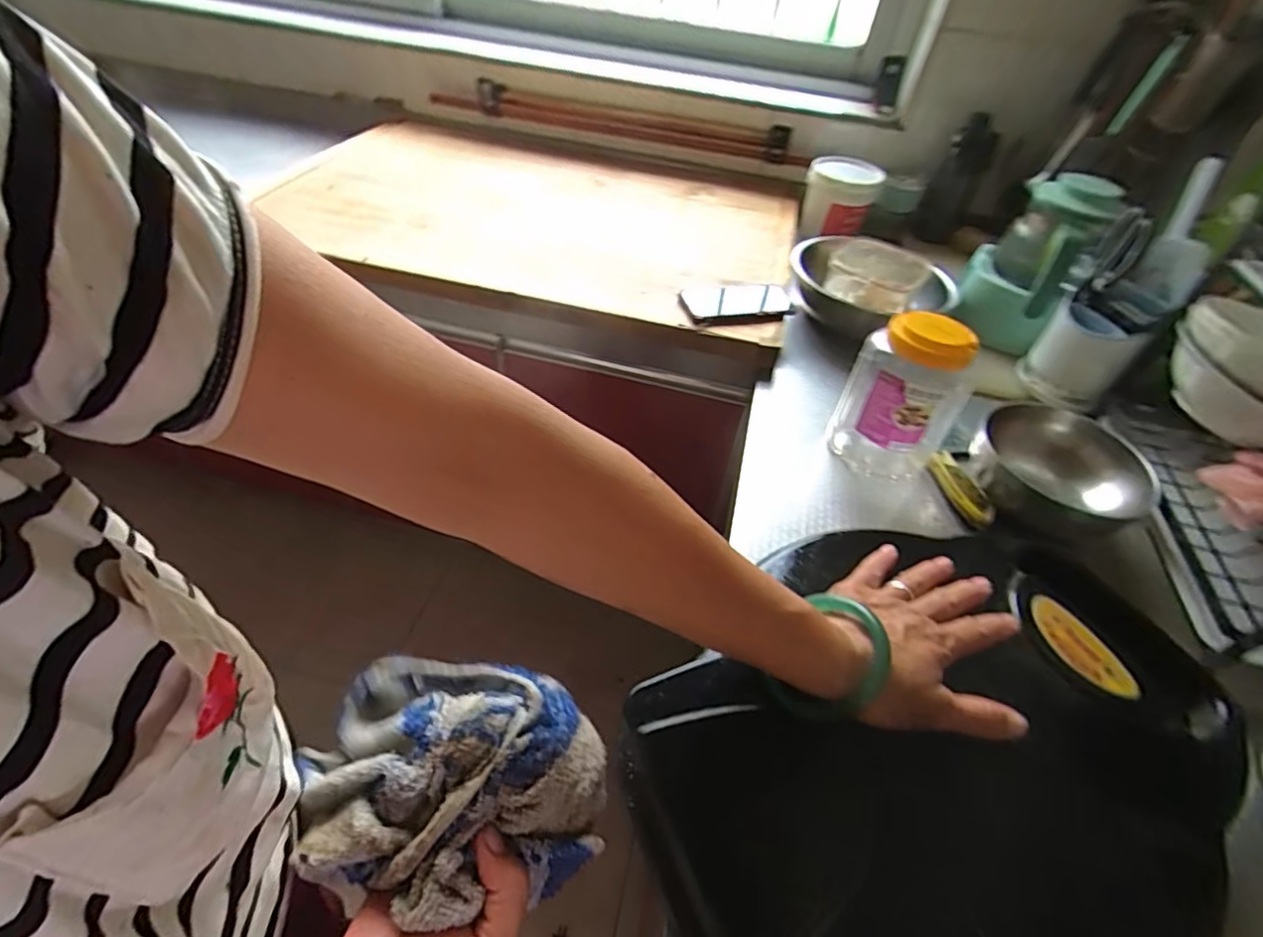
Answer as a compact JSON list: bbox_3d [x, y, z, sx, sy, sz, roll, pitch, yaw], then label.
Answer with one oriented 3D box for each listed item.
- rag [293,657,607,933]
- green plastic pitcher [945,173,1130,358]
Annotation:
[{"bbox_3d":[-0.111,0.180,0.339,0.185,0.096,0.122,14,46,7],"label":"rag"},{"bbox_3d":[0.555,-0.289,0.819,0.139,0.202,0.120,36,52,26],"label":"green plastic pitcher"}]

